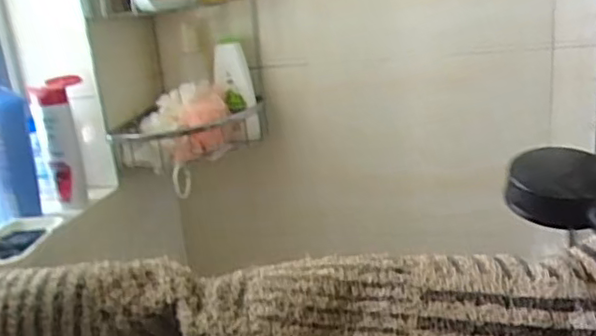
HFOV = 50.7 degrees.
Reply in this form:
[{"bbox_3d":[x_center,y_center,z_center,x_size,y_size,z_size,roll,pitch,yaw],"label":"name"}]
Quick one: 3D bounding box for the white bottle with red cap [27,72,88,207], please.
[{"bbox_3d":[-0.333,-0.038,0.902,0.067,0.174,0.069,-12,19,-17],"label":"white bottle with red cap"}]

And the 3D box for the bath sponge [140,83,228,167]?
[{"bbox_3d":[-0.166,-0.072,0.970,0.142,0.106,0.083,-11,19,-15],"label":"bath sponge"}]

